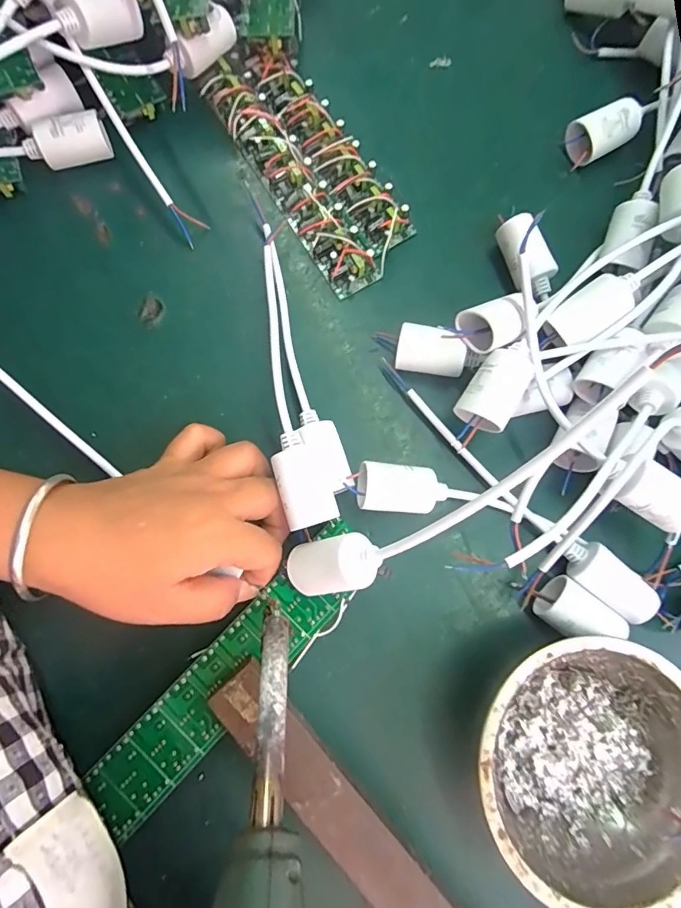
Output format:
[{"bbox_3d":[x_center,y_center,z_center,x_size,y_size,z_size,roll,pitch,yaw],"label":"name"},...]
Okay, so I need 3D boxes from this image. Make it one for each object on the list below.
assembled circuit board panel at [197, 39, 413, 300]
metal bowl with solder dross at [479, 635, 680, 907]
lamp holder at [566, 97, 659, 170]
[{"bbox_3d":[-0.022,-0.208,0.328,0.073,0.019,0.190,-33,82,-7],"label":"assembled circuit board panel"},{"bbox_3d":[0.134,0.165,0.250,0.123,0.040,0.124,0,79,-1],"label":"metal bowl with solder dross"},{"bbox_3d":[0.190,-0.232,0.334,0.056,0.032,0.025,-24,81,-5],"label":"lamp holder"}]

